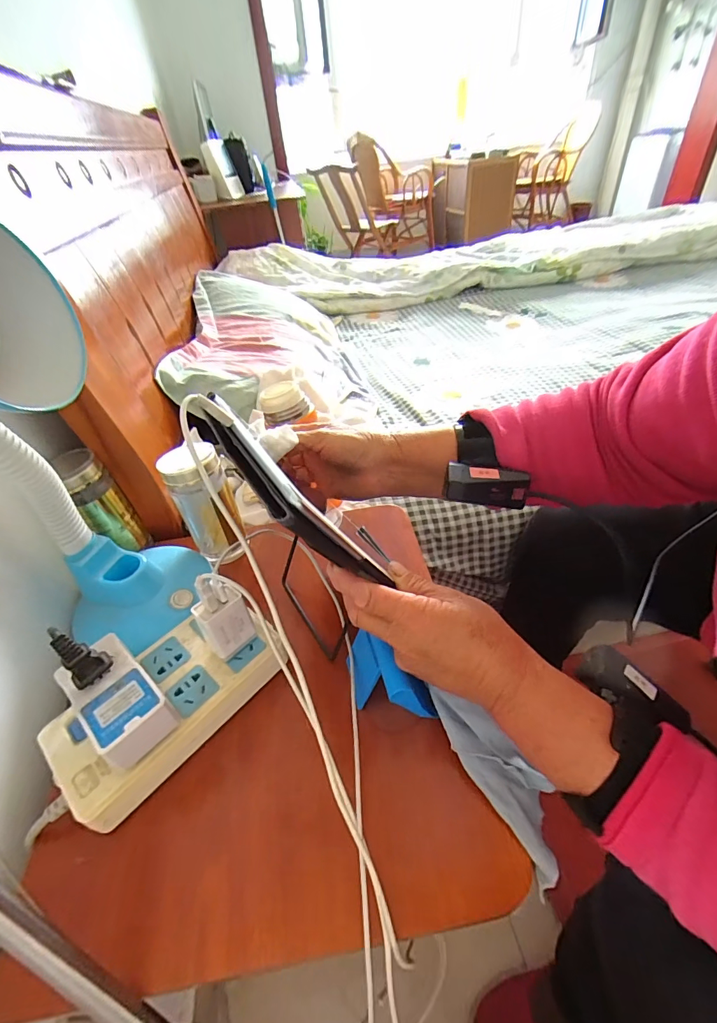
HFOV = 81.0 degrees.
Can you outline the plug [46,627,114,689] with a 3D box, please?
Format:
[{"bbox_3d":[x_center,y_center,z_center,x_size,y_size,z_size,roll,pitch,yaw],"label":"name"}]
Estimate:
[{"bbox_3d":[-0.201,0.103,0.301,0.021,0.047,0.026,25,50,30],"label":"plug"}]

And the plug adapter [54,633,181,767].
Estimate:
[{"bbox_3d":[-0.181,0.140,0.317,0.091,0.040,0.051,28,52,32],"label":"plug adapter"}]

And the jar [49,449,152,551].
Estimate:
[{"bbox_3d":[-0.291,-0.006,0.478,0.051,0.124,0.058,-31,47,-25],"label":"jar"}]

